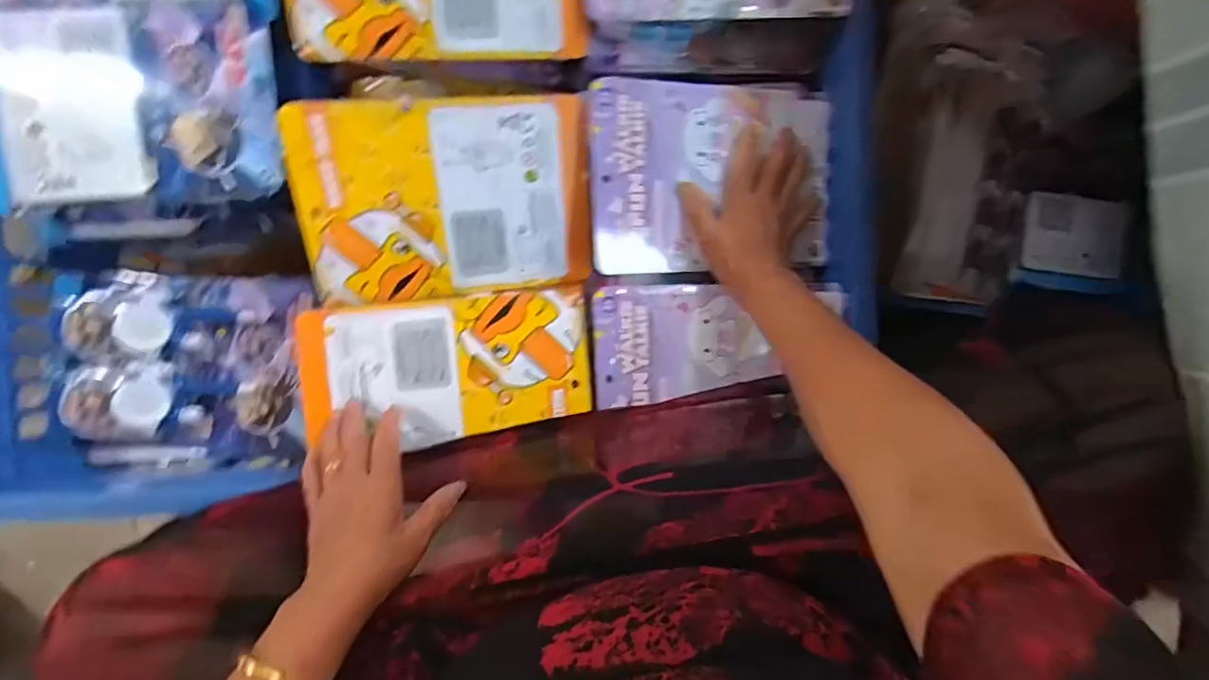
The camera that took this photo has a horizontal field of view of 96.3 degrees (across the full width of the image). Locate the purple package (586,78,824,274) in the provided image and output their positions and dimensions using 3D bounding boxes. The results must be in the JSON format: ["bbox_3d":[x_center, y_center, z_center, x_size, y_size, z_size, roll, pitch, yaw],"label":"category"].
[{"bbox_3d":[0.110,-0.156,0.518,0.251,0.021,0.172,-5,97,-15],"label":"purple package"}]

